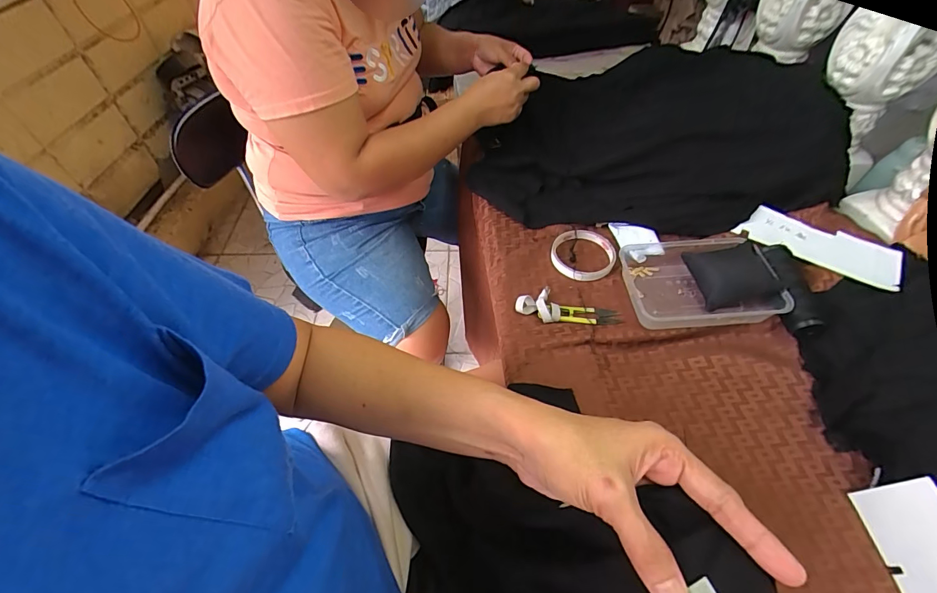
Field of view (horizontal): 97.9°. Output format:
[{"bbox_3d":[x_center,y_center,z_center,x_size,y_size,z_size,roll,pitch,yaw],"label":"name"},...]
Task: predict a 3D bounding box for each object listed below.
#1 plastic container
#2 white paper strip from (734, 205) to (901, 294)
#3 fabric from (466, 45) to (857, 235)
[{"bbox_3d":[0.284,-0.024,0.507,0.162,0.038,0.123,-3,52,-1],"label":"plastic container"},{"bbox_3d":[0.460,-0.067,0.537,0.186,0.018,0.082,23,61,15],"label":"white paper strip"},{"bbox_3d":[0.299,-0.326,0.706,0.521,0.089,0.527,5,52,6],"label":"fabric"}]

